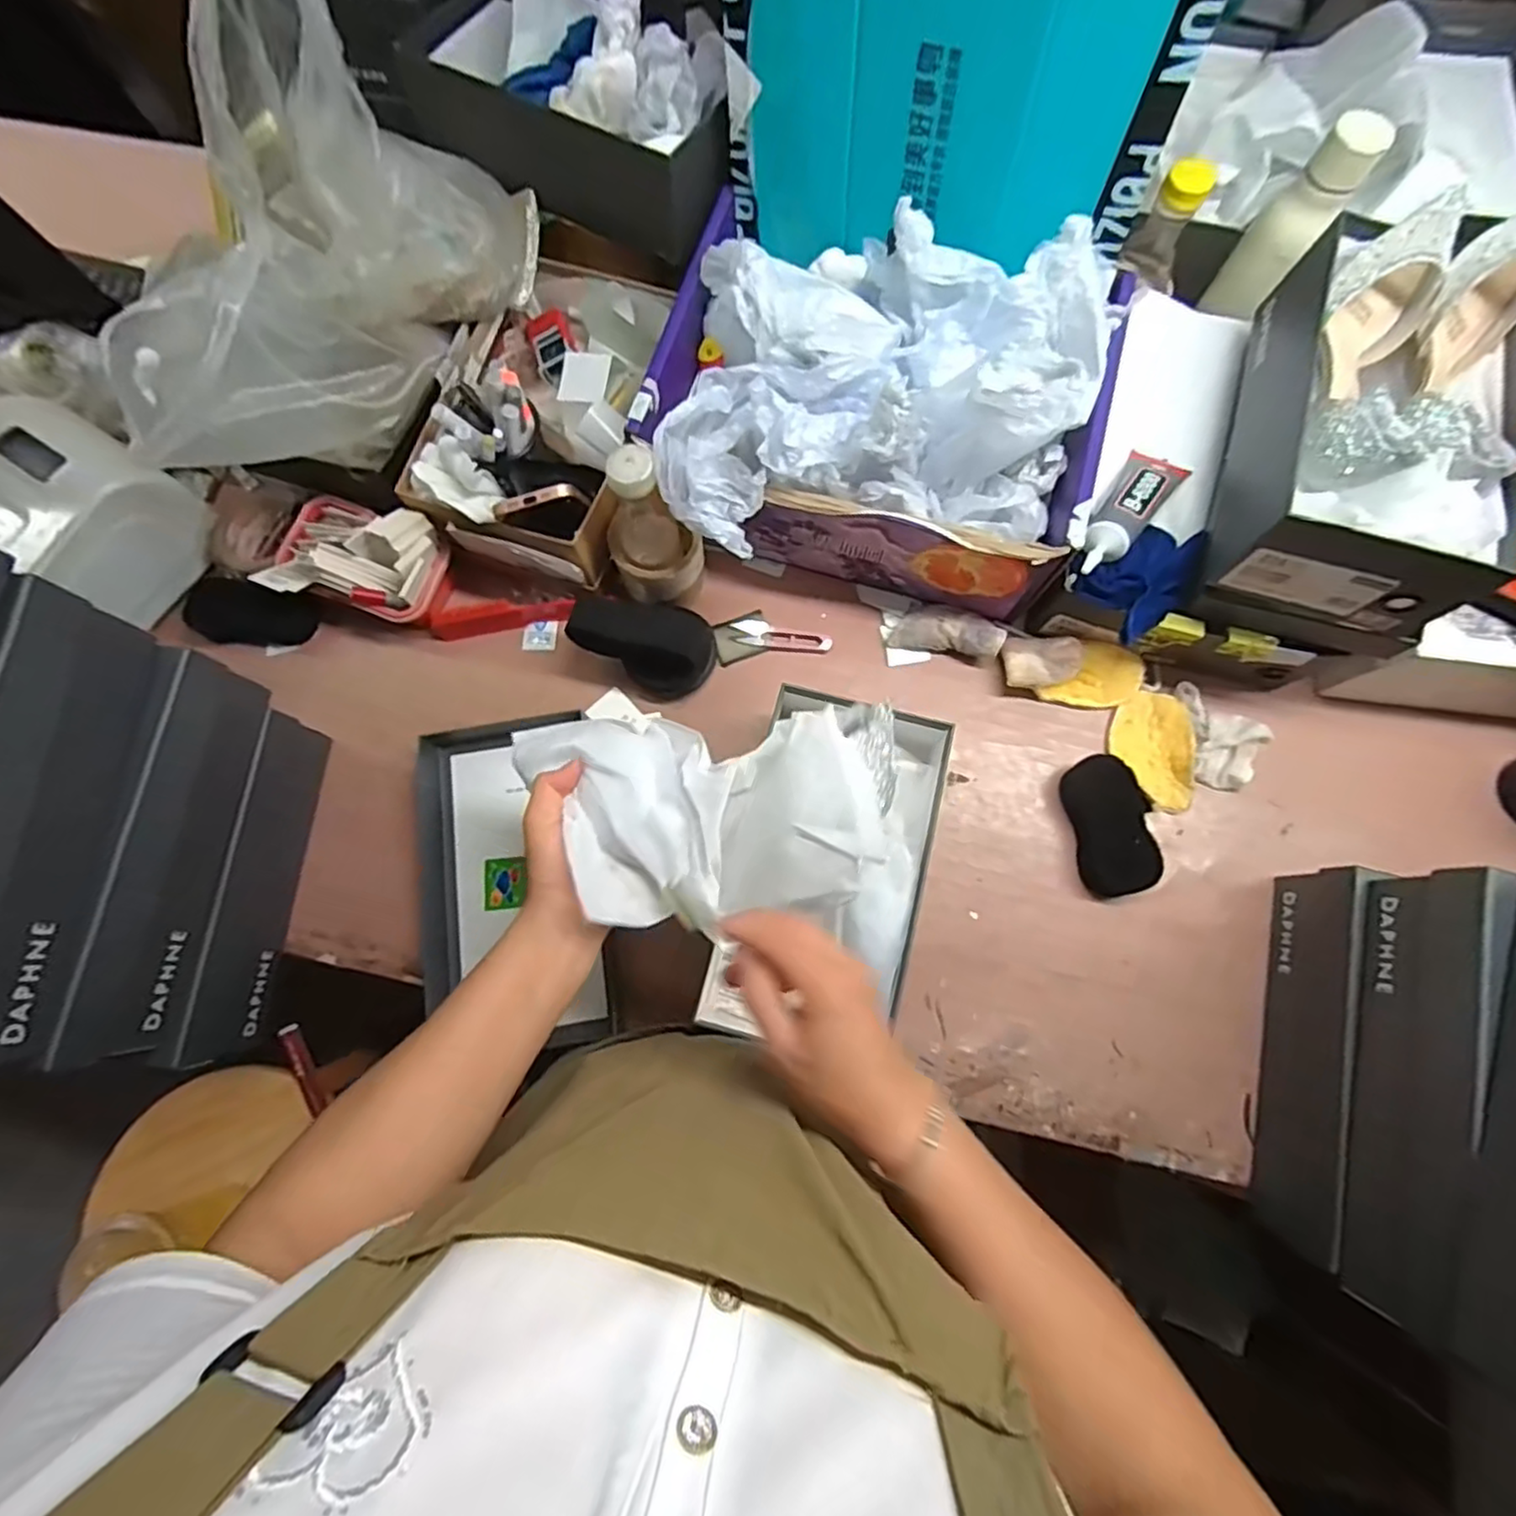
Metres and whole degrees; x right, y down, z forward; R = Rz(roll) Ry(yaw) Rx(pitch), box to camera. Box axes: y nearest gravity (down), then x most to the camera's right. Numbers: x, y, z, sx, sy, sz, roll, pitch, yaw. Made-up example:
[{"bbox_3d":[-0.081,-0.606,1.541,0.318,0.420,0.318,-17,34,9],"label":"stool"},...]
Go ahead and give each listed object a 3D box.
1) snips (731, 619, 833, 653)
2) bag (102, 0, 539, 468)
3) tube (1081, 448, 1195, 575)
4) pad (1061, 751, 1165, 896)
[{"bbox_3d":[0.026,-0.128,0.697,0.102,0.008,0.028,6,77,3],"label":"snips"},{"bbox_3d":[-0.390,-0.431,0.544,0.184,0.254,0.405,30,79,8],"label":"bag"},{"bbox_3d":[0.328,-0.219,0.594,0.050,0.029,0.158,37,67,9],"label":"tube"},{"bbox_3d":[0.334,0.064,0.636,0.063,0.031,0.128,-8,77,-1],"label":"pad"}]

